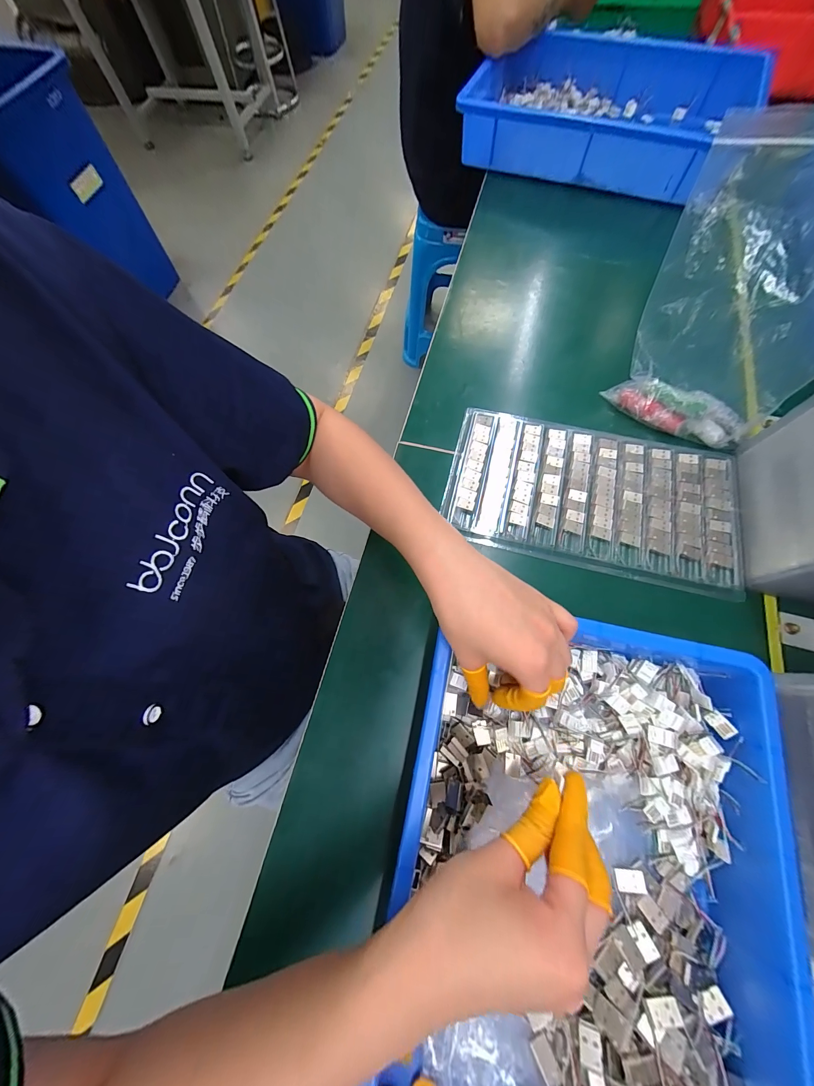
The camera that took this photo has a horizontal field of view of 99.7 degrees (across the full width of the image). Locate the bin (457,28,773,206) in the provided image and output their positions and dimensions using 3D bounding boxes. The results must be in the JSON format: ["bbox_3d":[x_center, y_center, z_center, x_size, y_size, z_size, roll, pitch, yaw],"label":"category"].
[{"bbox_3d":[0.326,-0.707,0.568,0.422,0.077,0.284,22,73,10],"label":"bin"}]

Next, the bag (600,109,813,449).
[{"bbox_3d":[0.298,-0.202,0.303,0.175,0.213,0.066,28,74,12],"label":"bag"}]

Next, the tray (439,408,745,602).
[{"bbox_3d":[0.193,-0.052,0.369,0.291,0.013,0.162,12,71,7],"label":"tray"}]

